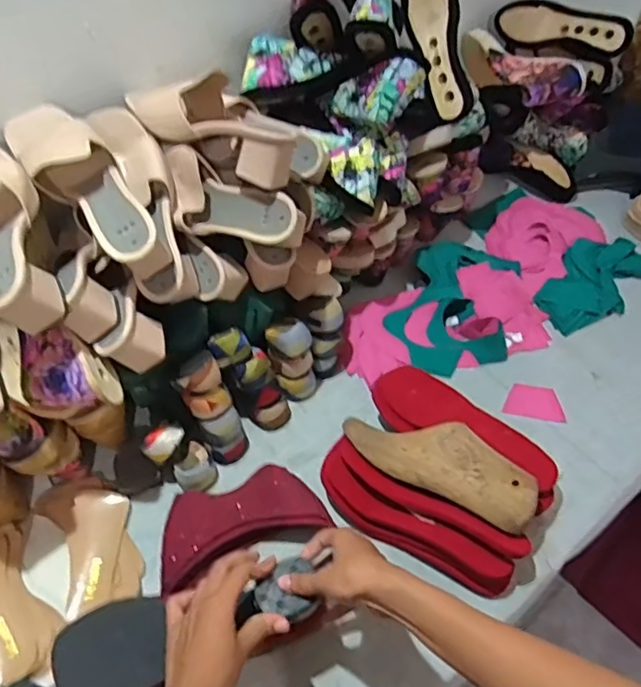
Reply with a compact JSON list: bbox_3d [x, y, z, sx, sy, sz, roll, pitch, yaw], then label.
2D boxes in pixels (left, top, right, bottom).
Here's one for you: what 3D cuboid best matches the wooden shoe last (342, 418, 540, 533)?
[{"bbox_3d":[0.130,0.133,0.669,0.237,0.056,0.083,23,56,20],"label":"wooden shoe last"}]

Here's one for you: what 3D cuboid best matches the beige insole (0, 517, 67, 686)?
[{"bbox_3d":[-0.348,0.286,0.650,0.090,0.016,0.174,-35,58,-23],"label":"beige insole"}]

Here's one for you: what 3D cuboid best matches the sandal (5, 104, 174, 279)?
[{"bbox_3d":[-0.255,-0.174,0.639,0.086,0.090,0.234,-36,76,-24],"label":"sandal"}]

